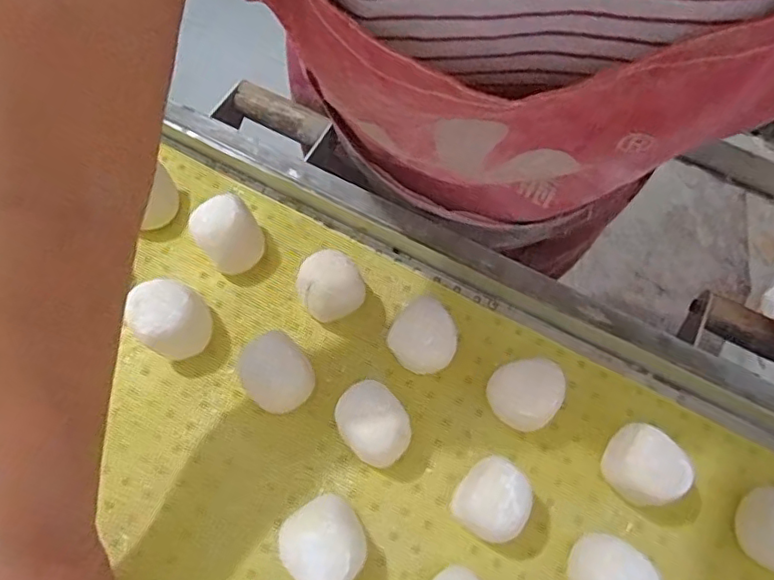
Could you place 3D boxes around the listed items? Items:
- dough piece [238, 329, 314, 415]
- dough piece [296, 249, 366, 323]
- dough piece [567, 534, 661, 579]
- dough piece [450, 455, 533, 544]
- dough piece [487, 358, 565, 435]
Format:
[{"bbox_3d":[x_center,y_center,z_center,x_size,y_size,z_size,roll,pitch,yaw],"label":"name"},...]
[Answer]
[{"bbox_3d":[-0.086,0.070,0.466,0.056,0.049,0.062,-41,75,-16],"label":"dough piece"},{"bbox_3d":[-0.048,0.000,0.486,0.048,0.067,0.050,1,68,-2],"label":"dough piece"},{"bbox_3d":[0.161,0.208,0.411,0.054,0.057,0.055,1,68,-2],"label":"dough piece"},{"bbox_3d":[0.080,0.157,0.431,0.053,0.061,0.056,0,68,1],"label":"dough piece"},{"bbox_3d":[0.108,0.085,0.464,0.052,0.054,0.056,0,68,1],"label":"dough piece"}]

